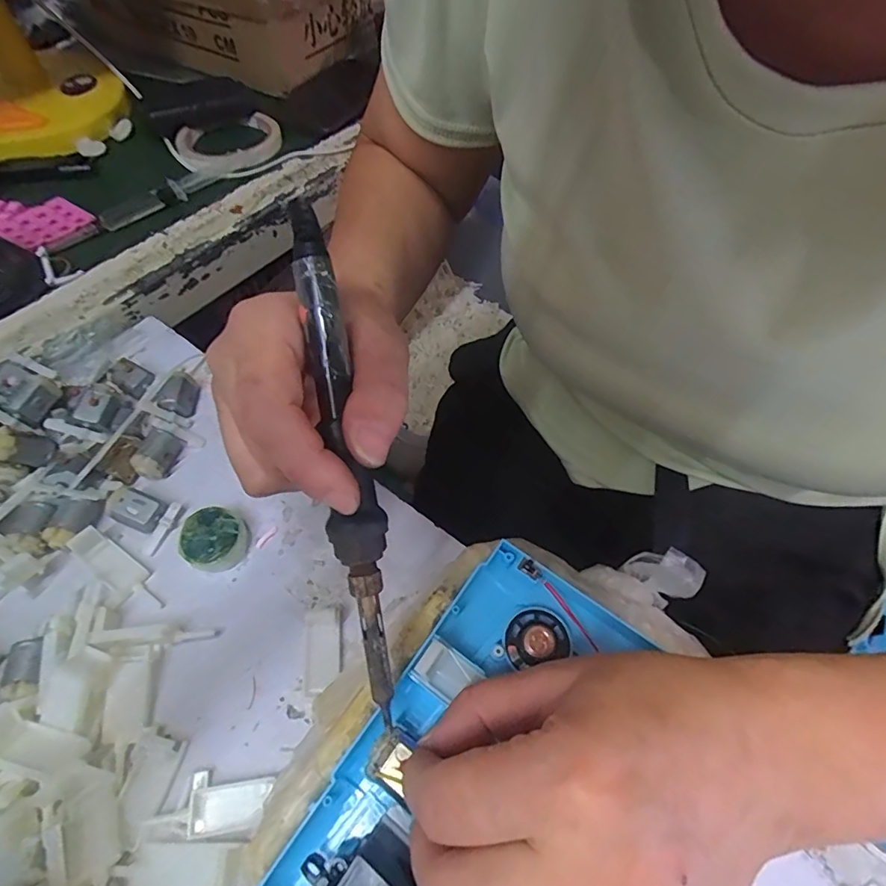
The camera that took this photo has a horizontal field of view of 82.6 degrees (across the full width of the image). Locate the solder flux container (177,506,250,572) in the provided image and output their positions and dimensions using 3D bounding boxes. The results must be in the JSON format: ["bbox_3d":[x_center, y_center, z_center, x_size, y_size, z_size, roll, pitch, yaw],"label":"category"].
[{"bbox_3d":[-0.126,0.053,0.277,0.032,0.017,0.032,2,57,-3],"label":"solder flux container"}]

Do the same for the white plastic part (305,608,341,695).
[{"bbox_3d":[-0.060,0.105,0.255,0.017,0.008,0.038,-3,57,-6],"label":"white plastic part"}]

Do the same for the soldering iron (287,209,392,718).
[{"bbox_3d":[-0.037,0.004,0.190,0.019,0.014,0.192,-10,91,-10],"label":"soldering iron"}]

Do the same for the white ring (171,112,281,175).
[{"bbox_3d":[-0.204,-0.290,0.486,0.096,0.010,0.095,2,57,-3],"label":"white ring"}]

